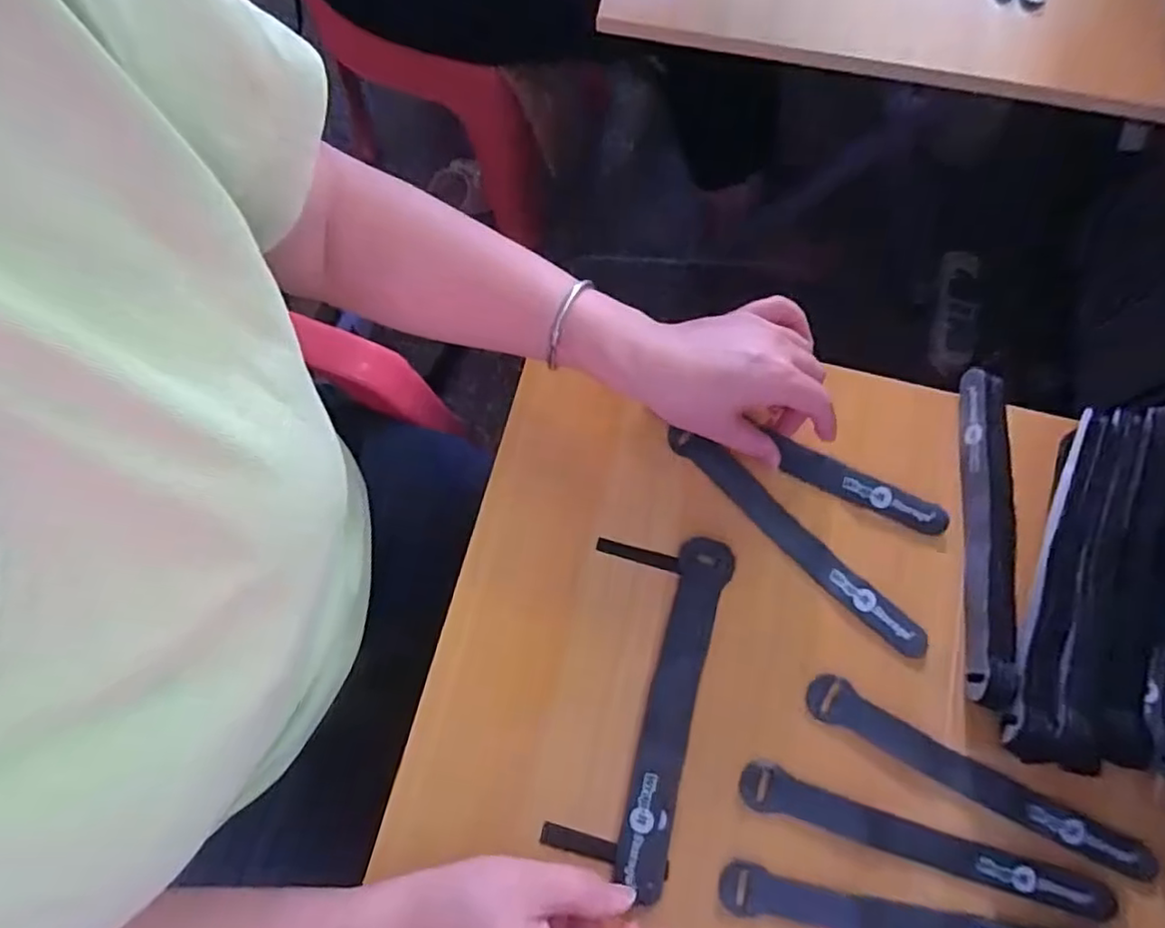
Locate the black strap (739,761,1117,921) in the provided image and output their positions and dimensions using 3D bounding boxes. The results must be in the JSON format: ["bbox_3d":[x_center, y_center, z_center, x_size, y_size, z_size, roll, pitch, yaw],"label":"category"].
[{"bbox_3d":[0.190,0.212,0.350,0.205,0.005,0.023,18,75,6],"label":"black strap"}]

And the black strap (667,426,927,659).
[{"bbox_3d":[0.128,0.044,0.378,0.188,0.006,0.022,43,79,12],"label":"black strap"}]

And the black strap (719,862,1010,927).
[{"bbox_3d":[0.180,0.251,0.340,0.208,0.004,0.023,11,75,4],"label":"black strap"}]

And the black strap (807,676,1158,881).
[{"bbox_3d":[0.220,0.174,0.349,0.198,0.004,0.024,27,74,4],"label":"black strap"}]

